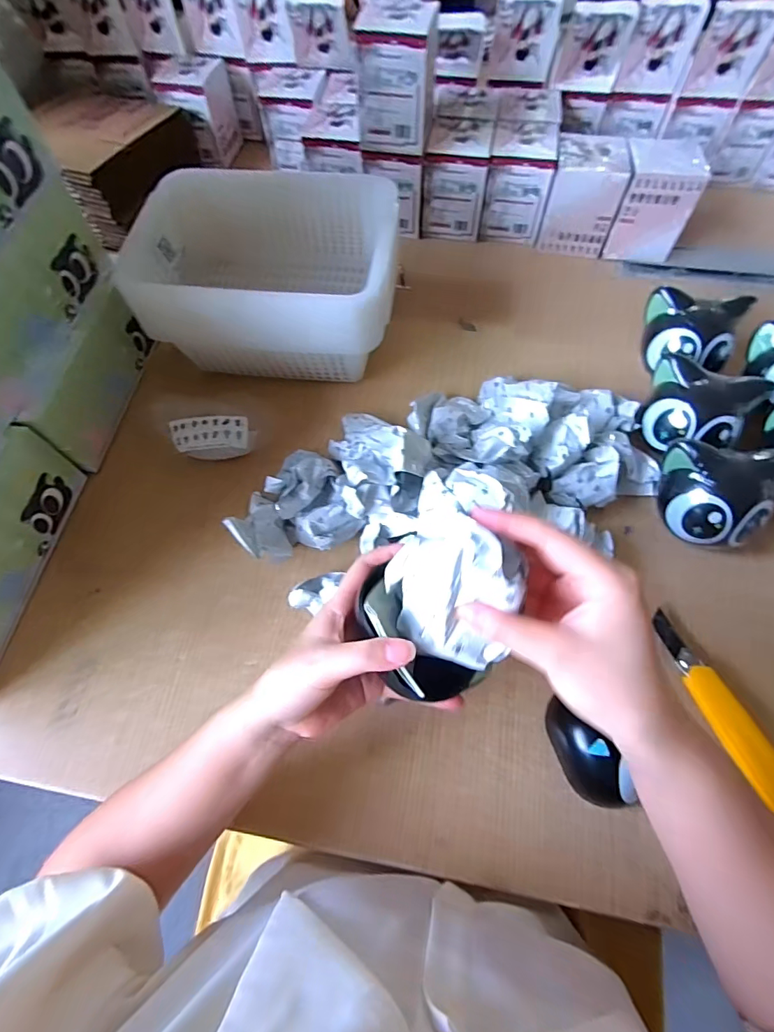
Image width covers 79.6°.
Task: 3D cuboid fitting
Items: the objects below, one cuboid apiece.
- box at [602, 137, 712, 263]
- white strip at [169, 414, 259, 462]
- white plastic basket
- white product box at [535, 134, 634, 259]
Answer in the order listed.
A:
[{"bbox_3d":[0.345,-0.413,0.608,0.087,0.107,0.086,9,65,6],"label":"box"},{"bbox_3d":[-0.191,-0.082,0.506,0.082,0.040,0.039,-2,64,1],"label":"white strip"},{"bbox_3d":[-0.125,-0.256,0.533,0.273,0.152,0.193,3,63,3],"label":"white plastic basket"},{"bbox_3d":[0.259,-0.427,0.622,0.087,0.108,0.083,9,65,6],"label":"white product box"}]

